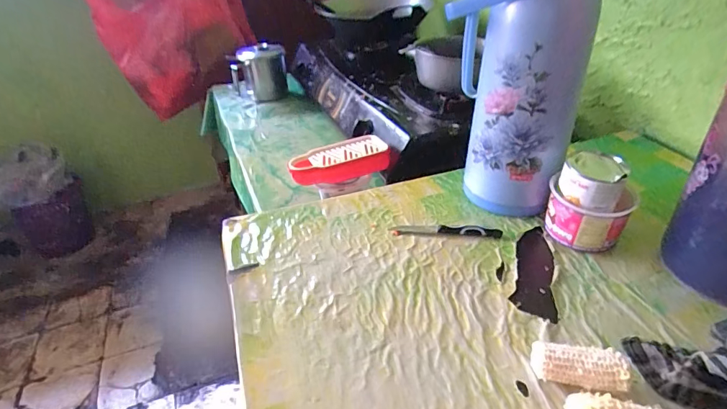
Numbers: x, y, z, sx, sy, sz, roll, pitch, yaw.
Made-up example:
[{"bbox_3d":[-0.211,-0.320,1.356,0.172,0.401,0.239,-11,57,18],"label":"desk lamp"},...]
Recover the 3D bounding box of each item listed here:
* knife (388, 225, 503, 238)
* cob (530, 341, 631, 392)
[{"bbox_3d":[0.116,0.035,0.600,0.151,0.009,0.020,3,35,5],"label":"knife"},{"bbox_3d":[0.201,0.153,0.402,0.076,0.036,0.035,7,36,11],"label":"cob"}]

